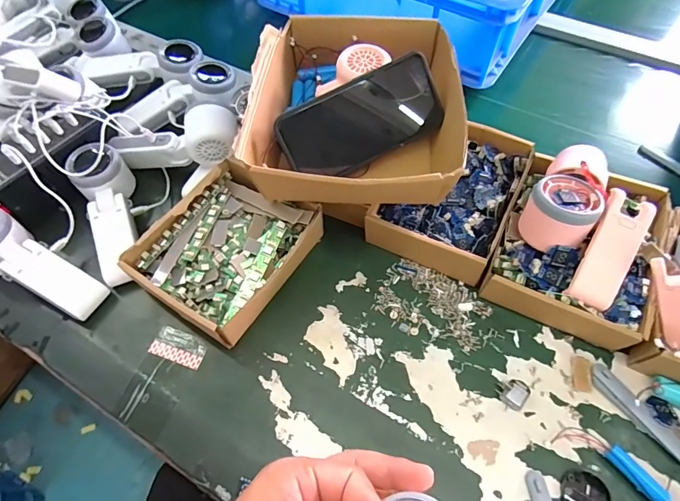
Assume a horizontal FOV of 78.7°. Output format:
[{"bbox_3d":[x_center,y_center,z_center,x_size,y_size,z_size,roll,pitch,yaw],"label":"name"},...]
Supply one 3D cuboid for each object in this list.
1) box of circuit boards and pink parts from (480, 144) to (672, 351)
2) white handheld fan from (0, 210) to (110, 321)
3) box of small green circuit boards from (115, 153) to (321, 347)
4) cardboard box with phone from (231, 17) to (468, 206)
[{"bbox_3d":[0.233,-0.012,0.400,0.135,0.097,0.165,22,62,14],"label":"box of circuit boards and pink parts"},{"bbox_3d":[-0.321,0.013,0.426,0.168,0.036,0.058,32,68,0],"label":"white handheld fan"},{"bbox_3d":[-0.115,-0.003,0.429,0.135,0.043,0.160,30,65,18],"label":"box of small green circuit boards"},{"bbox_3d":[0.017,-0.144,0.439,0.207,0.083,0.225,4,60,4],"label":"cardboard box with phone"}]

